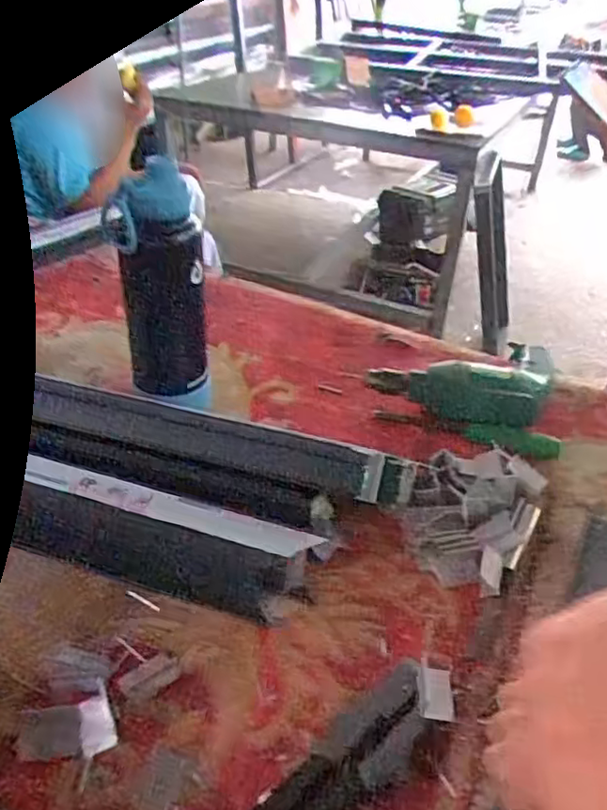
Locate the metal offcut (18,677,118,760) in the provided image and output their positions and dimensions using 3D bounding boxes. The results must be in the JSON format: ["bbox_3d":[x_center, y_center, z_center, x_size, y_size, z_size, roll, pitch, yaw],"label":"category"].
[{"bbox_3d":[-0.174,0.239,0.468,0.064,0.010,0.049,-14,41,-23],"label":"metal offcut"}]

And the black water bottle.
[{"bbox_3d":[-0.158,-0.117,0.704,0.088,0.291,0.076,-7,38,-15],"label":"black water bottle"}]

